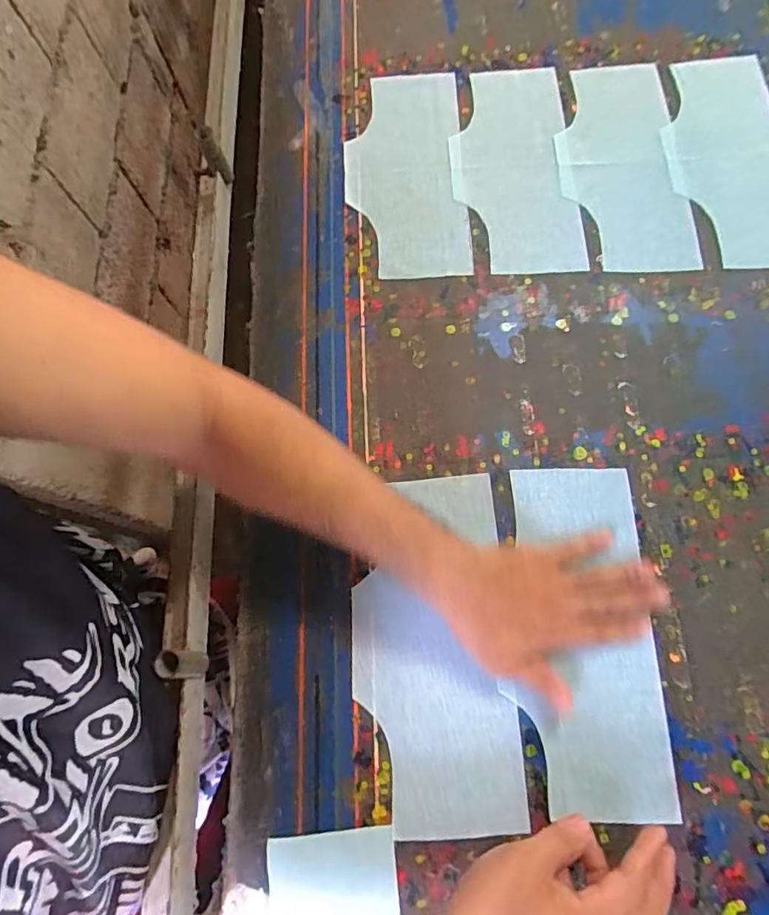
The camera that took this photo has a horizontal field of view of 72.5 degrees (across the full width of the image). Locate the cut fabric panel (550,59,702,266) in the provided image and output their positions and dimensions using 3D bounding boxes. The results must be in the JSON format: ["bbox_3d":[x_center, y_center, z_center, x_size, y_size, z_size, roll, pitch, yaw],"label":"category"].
[{"bbox_3d":[0.269,-0.343,0.603,0.133,0.009,0.292,-1,71,4],"label":"cut fabric panel"}]

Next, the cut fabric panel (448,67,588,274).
[{"bbox_3d":[0.148,-0.349,0.611,0.137,0.005,0.301,-1,72,2],"label":"cut fabric panel"}]

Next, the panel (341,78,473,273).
[{"bbox_3d":[0.023,-0.343,0.607,0.135,0.007,0.297,-2,72,2],"label":"panel"}]

